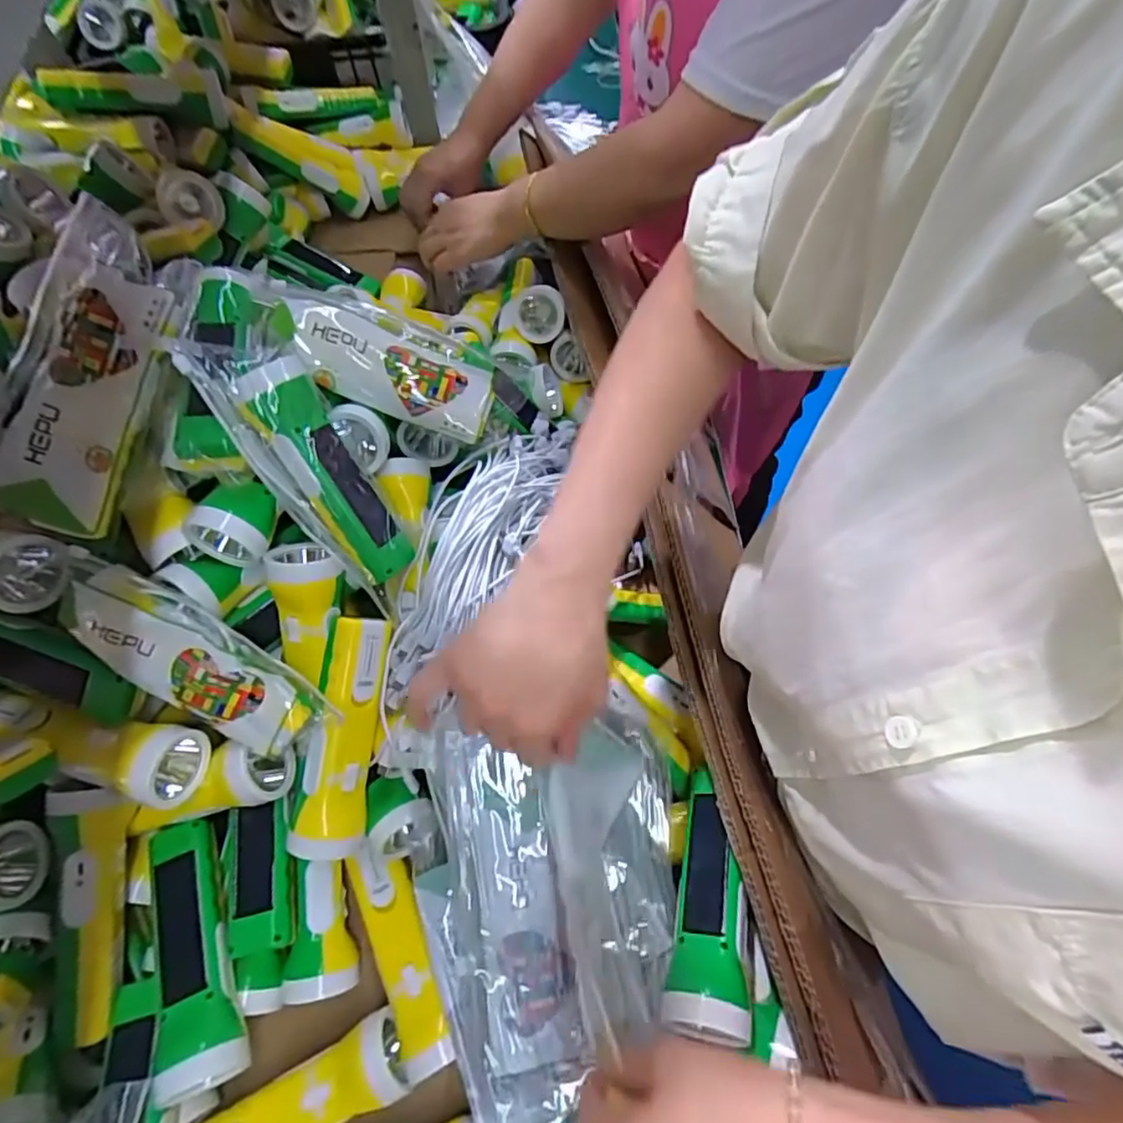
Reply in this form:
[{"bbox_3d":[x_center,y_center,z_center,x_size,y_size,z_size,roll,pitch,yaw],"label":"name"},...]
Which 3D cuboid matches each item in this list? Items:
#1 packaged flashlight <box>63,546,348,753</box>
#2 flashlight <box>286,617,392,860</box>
[{"bbox_3d":[-0.253,0.065,0.414,0.191,0.046,0.064,38,70,-10],"label":"packaged flashlight"},{"bbox_3d":[-0.157,0.125,0.441,0.044,0.043,0.168,9,85,6],"label":"flashlight"}]

